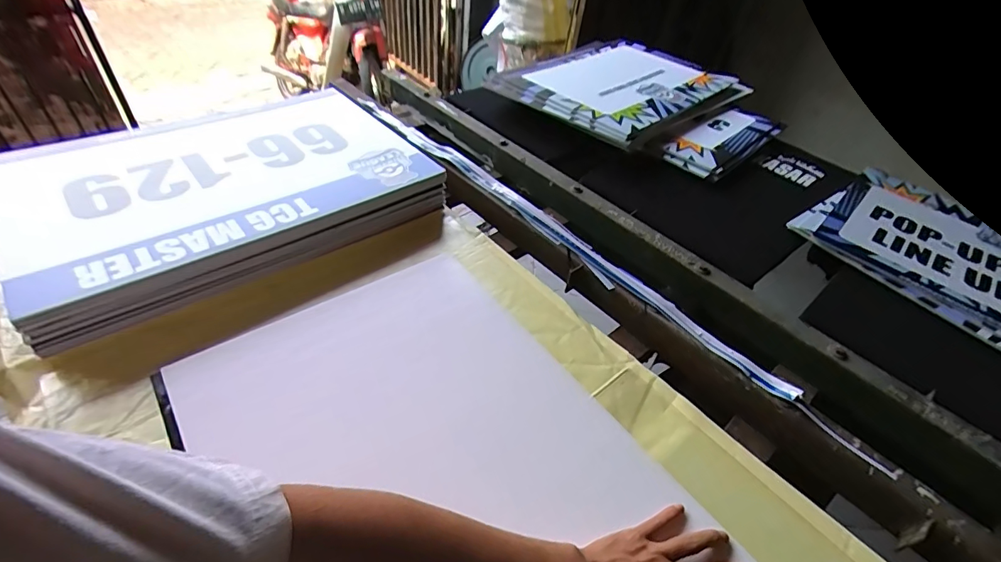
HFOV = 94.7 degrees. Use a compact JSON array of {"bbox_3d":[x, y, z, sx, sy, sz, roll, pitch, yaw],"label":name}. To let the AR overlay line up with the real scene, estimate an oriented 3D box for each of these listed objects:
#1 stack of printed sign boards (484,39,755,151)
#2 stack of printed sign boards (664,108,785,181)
[{"bbox_3d":[0.318,-0.531,1.240,0.613,0.033,0.442,-30,56,-32],"label":"stack of printed sign boards"},{"bbox_3d":[0.559,-0.359,1.151,0.401,0.027,0.157,-31,55,-33],"label":"stack of printed sign boards"}]

